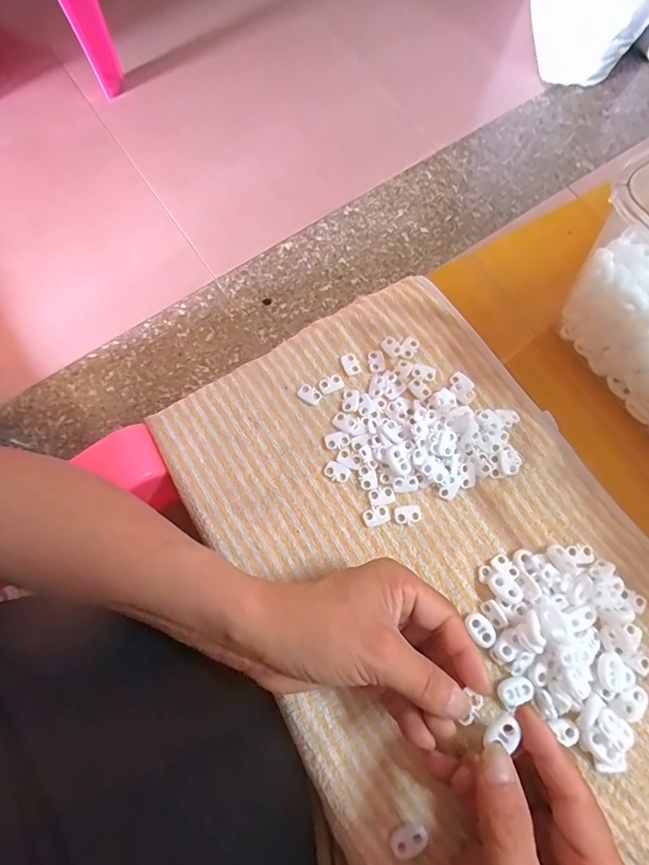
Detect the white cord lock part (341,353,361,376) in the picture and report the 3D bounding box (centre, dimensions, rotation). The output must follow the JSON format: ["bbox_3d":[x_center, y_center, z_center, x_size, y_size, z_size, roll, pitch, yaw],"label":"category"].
[{"bbox_3d":[0.021,-0.055,0.362,0.012,0.004,0.018,-22,74,-5],"label":"white cord lock part"}]

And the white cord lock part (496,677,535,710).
[{"bbox_3d":[0.120,0.163,0.289,0.022,0.006,0.014,-16,74,-4],"label":"white cord lock part"}]

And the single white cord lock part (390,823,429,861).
[{"bbox_3d":[0.050,0.238,0.268,0.022,0.004,0.014,-30,73,-7],"label":"single white cord lock part"}]

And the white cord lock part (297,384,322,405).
[{"bbox_3d":[-0.011,-0.030,0.355,0.018,0.004,0.012,28,76,9],"label":"white cord lock part"}]

